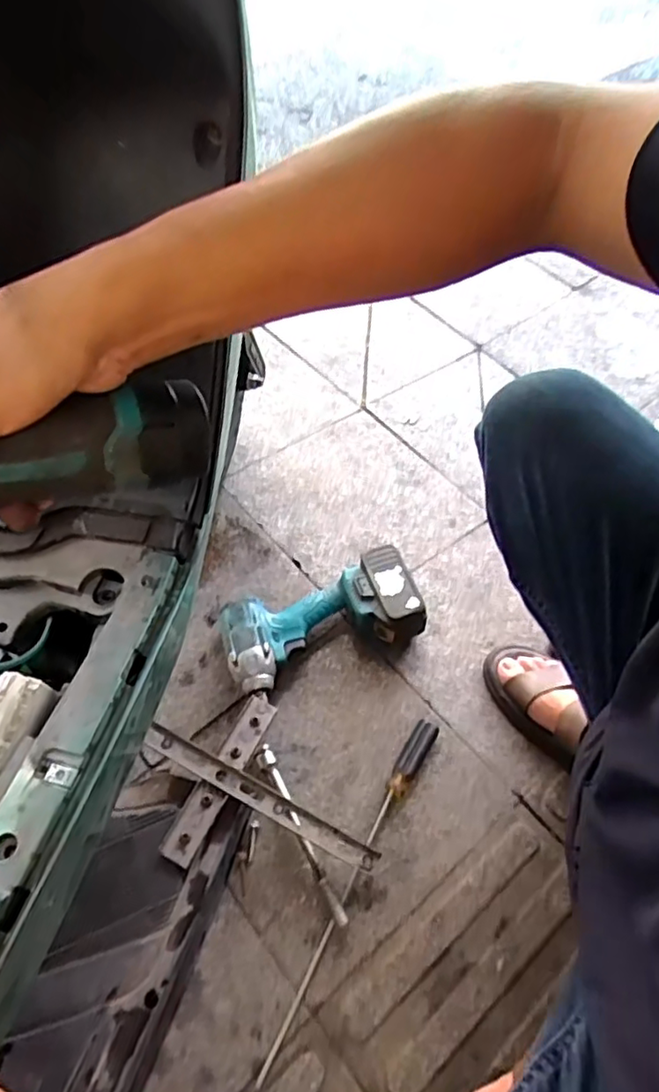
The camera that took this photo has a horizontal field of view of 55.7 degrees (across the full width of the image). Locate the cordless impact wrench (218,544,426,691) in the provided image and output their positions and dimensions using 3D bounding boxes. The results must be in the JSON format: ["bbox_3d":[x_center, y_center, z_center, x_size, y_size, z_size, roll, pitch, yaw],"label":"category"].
[{"bbox_3d":[-0.012,0.097,0.794,0.245,0.082,0.113,-19,60,-11],"label":"cordless impact wrench"}]

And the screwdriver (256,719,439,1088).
[{"bbox_3d":[0.024,0.348,0.659,0.026,0.028,0.378,26,60,16],"label":"screwdriver"}]

